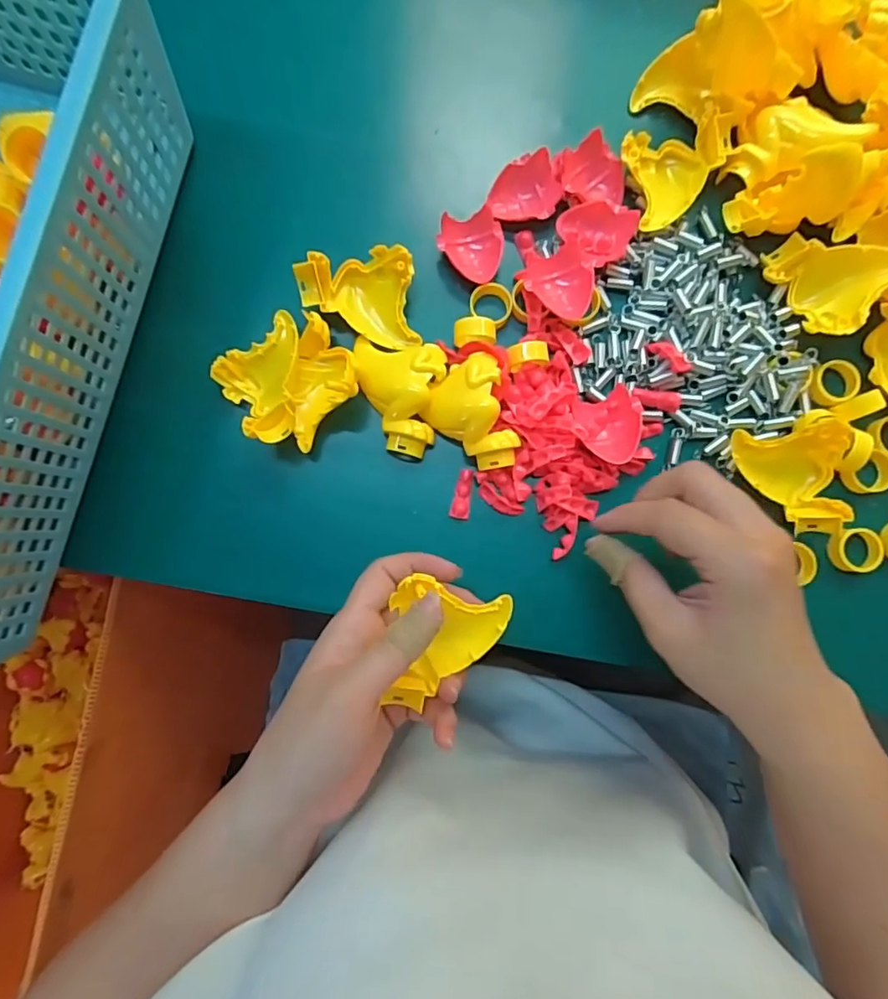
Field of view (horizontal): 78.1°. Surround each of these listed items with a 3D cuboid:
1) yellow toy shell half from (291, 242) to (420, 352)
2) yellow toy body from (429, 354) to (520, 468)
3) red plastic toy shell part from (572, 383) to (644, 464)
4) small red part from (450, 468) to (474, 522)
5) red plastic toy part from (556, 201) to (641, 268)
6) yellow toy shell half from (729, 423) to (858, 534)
[{"bbox_3d":[-0.050,-0.119,0.324,0.066,0.027,0.056,-5,85,2],"label":"yellow toy shell half"},{"bbox_3d":[0.016,-0.048,0.316,0.044,0.021,0.064,-17,84,1],"label":"yellow toy body"},{"bbox_3d":[0.094,-0.043,0.312,0.036,0.018,0.047,-16,57,23],"label":"red plastic toy shell part"},{"bbox_3d":[0.011,-0.003,0.328,0.012,0.005,0.030,11,85,4],"label":"small red part"},{"bbox_3d":[0.090,-0.162,0.328,0.042,0.009,0.037,26,87,5],"label":"red plastic toy part"},{"bbox_3d":[0.200,-0.011,0.313,0.060,0.024,0.061,0,85,3],"label":"yellow toy shell half"}]

